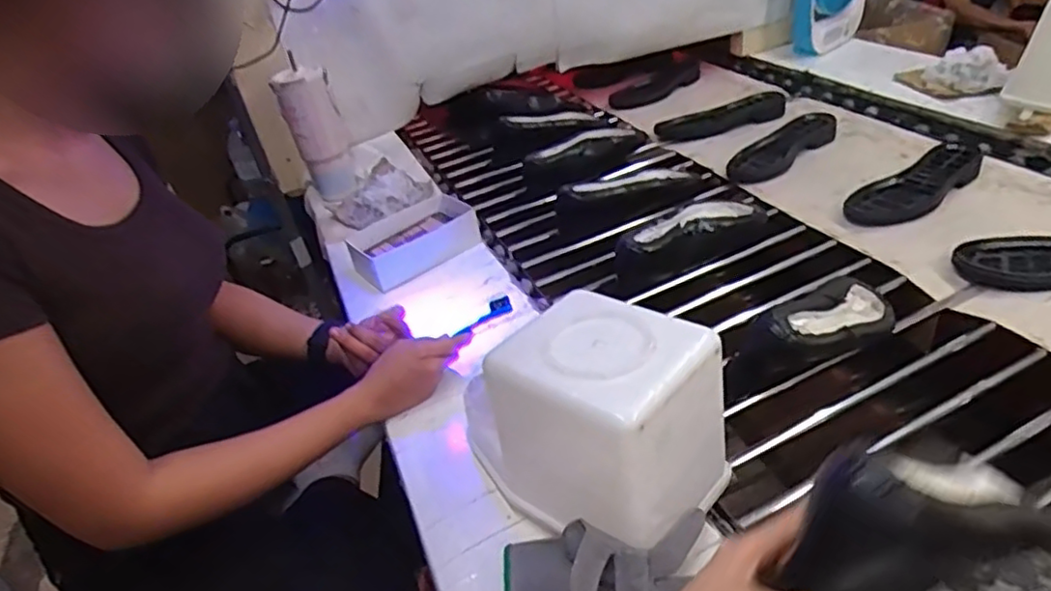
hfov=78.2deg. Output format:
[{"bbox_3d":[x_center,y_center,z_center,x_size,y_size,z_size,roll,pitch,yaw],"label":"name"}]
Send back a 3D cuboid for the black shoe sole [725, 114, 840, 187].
[{"bbox_3d":[0.452,-0.263,1.134,0.273,0.030,0.087,-32,41,-28],"label":"black shoe sole"}]

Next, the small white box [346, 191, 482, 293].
[{"bbox_3d":[-0.169,-0.084,0.991,0.185,0.058,0.120,-29,39,-24],"label":"small white box"}]

